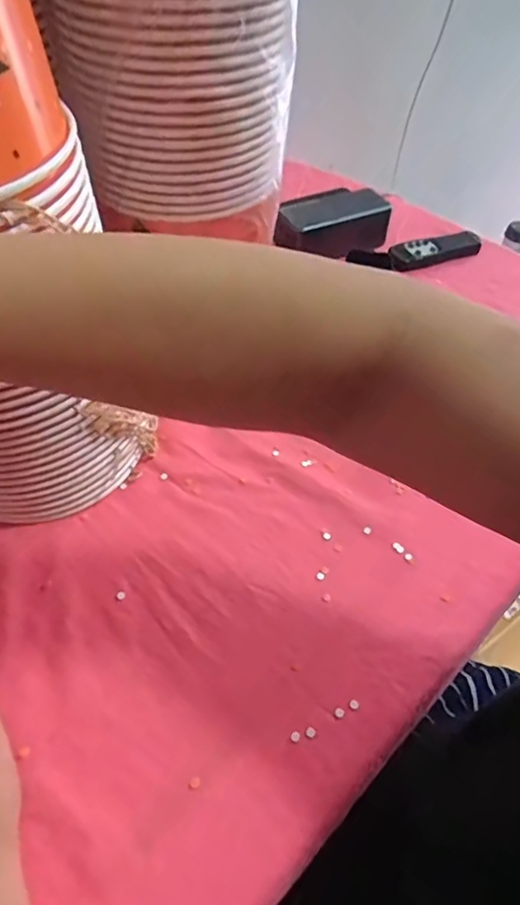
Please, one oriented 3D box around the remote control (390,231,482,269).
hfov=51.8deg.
[{"bbox_3d":[0.202,-0.238,0.625,0.114,0.018,0.028,-15,53,-13],"label":"remote control"}]

